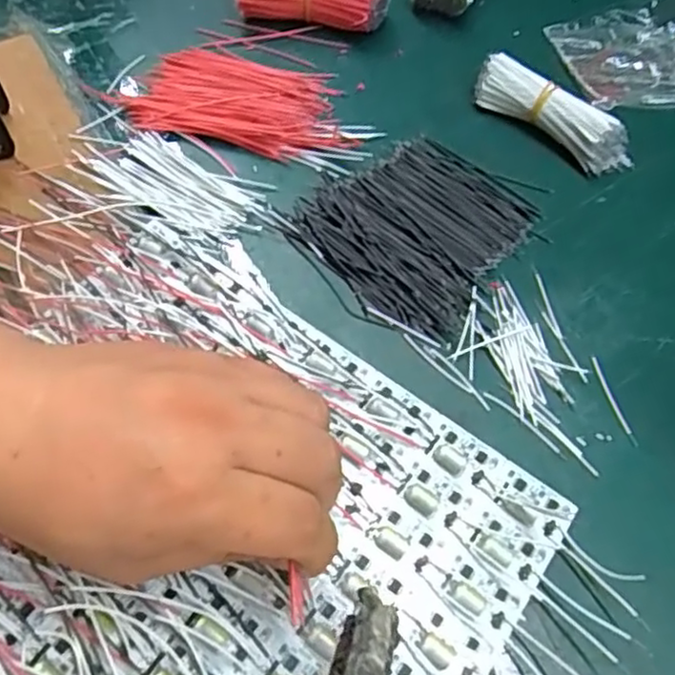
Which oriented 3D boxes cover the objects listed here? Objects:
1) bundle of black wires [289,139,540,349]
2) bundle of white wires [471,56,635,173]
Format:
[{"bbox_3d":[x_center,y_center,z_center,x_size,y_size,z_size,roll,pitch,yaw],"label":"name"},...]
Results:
[{"bbox_3d":[0.040,-0.061,0.353,0.103,0.006,0.112,32,64,15],"label":"bundle of black wires"},{"bbox_3d":[0.125,-0.129,0.389,0.096,0.027,0.025,35,64,16],"label":"bundle of white wires"}]

